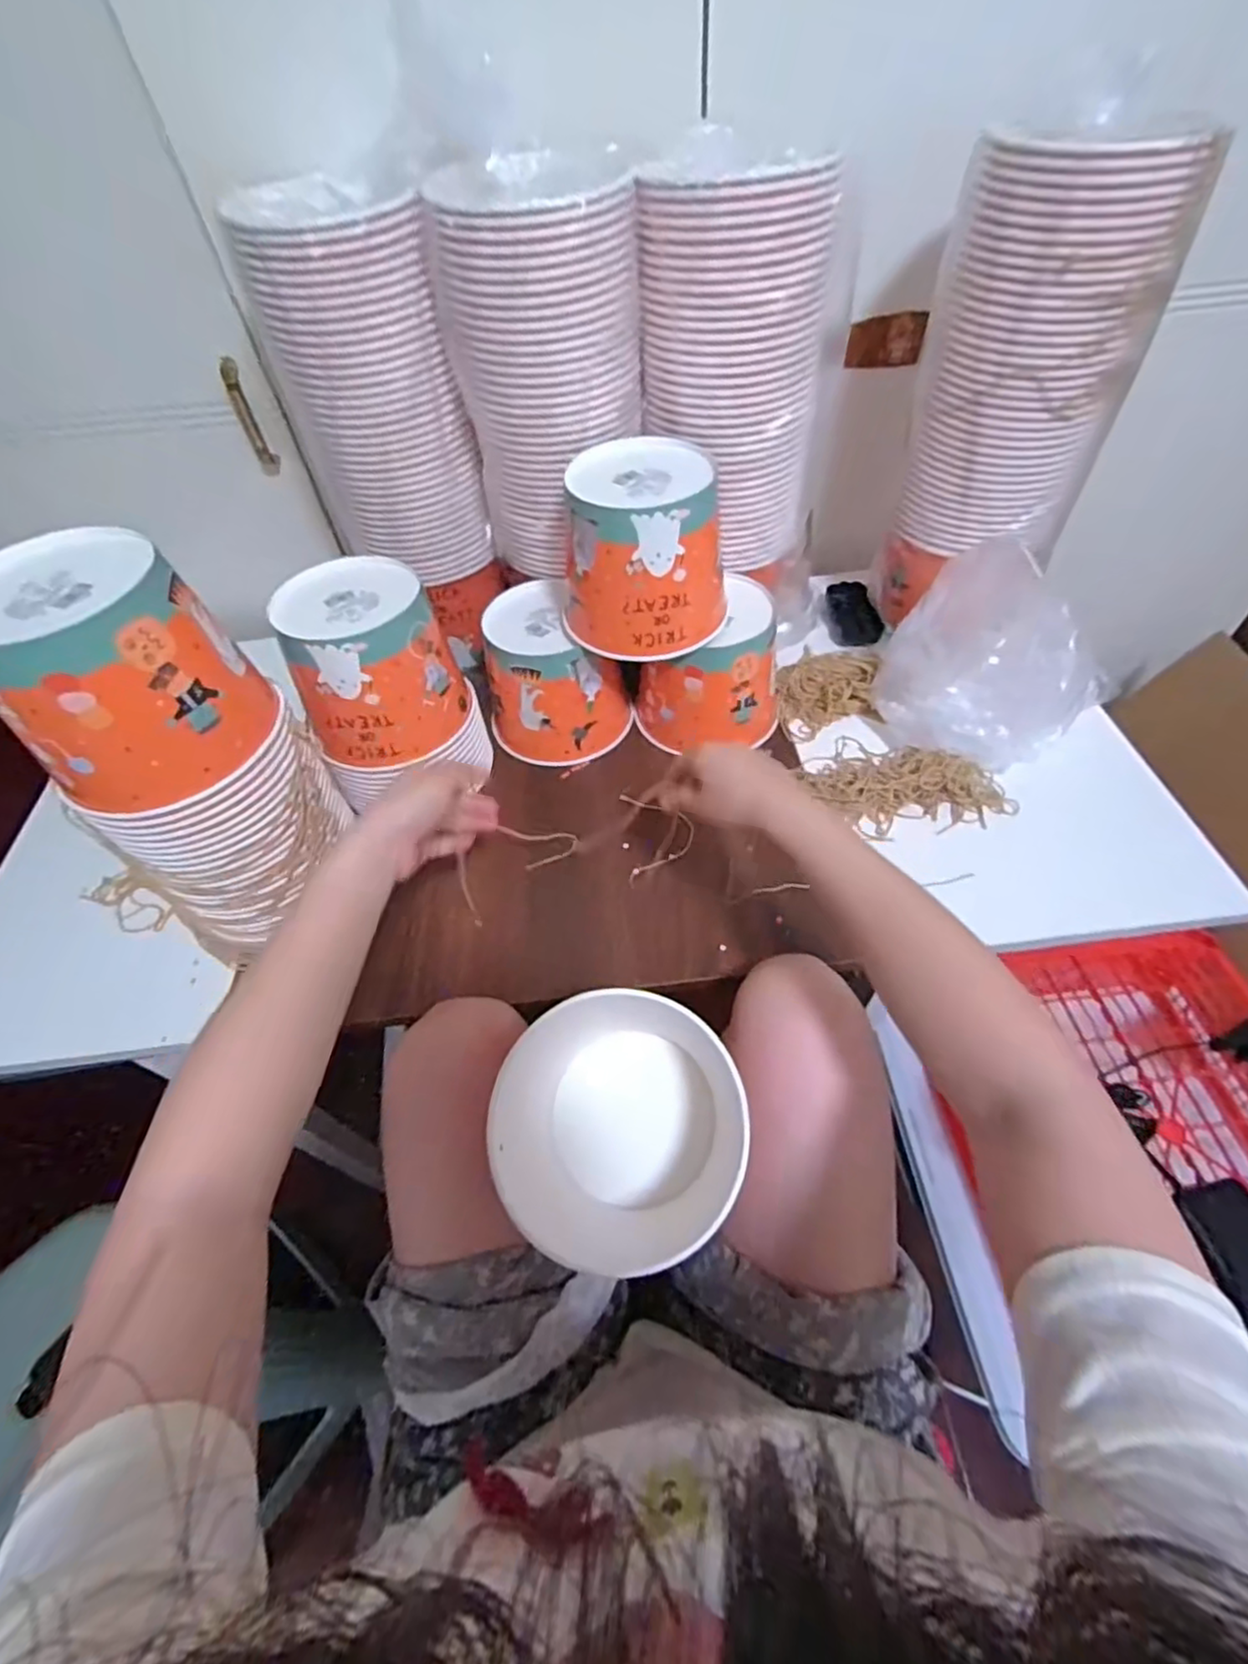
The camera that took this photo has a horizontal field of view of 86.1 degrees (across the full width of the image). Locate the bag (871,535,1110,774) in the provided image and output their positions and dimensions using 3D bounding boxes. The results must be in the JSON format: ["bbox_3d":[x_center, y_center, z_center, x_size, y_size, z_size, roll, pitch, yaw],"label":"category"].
[{"bbox_3d":[0.357,-0.164,0.659,0.188,0.162,0.127,15,55,15],"label":"bag"}]

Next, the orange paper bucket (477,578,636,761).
[{"bbox_3d":[-0.073,-0.168,0.721,0.142,0.134,0.134,-2,53,3],"label":"orange paper bucket"}]

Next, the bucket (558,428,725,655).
[{"bbox_3d":[0.017,-0.253,0.608,0.146,0.135,0.128,1,53,5],"label":"bucket"}]

